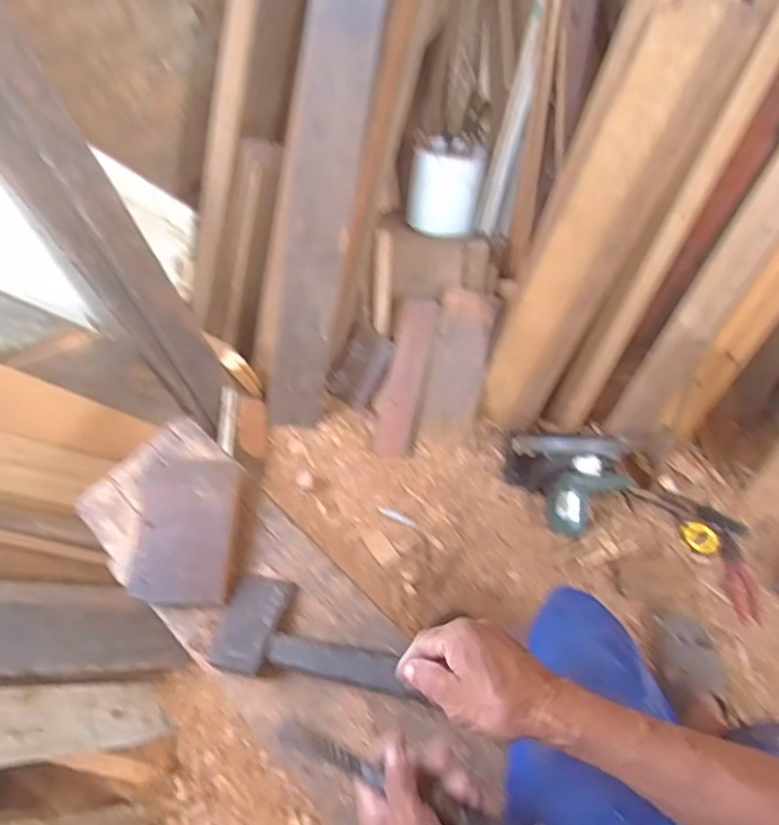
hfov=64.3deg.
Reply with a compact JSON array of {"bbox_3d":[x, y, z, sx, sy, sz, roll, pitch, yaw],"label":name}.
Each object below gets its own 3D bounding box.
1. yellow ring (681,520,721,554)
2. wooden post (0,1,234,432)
[{"bbox_3d":[0.668,0.269,1.334,0.057,0.022,0.079,-43,62,3],"label":"yellow ring"},{"bbox_3d":[-0.547,-0.336,1.162,0.163,0.869,0.056,-40,35,-21],"label":"wooden post"}]

